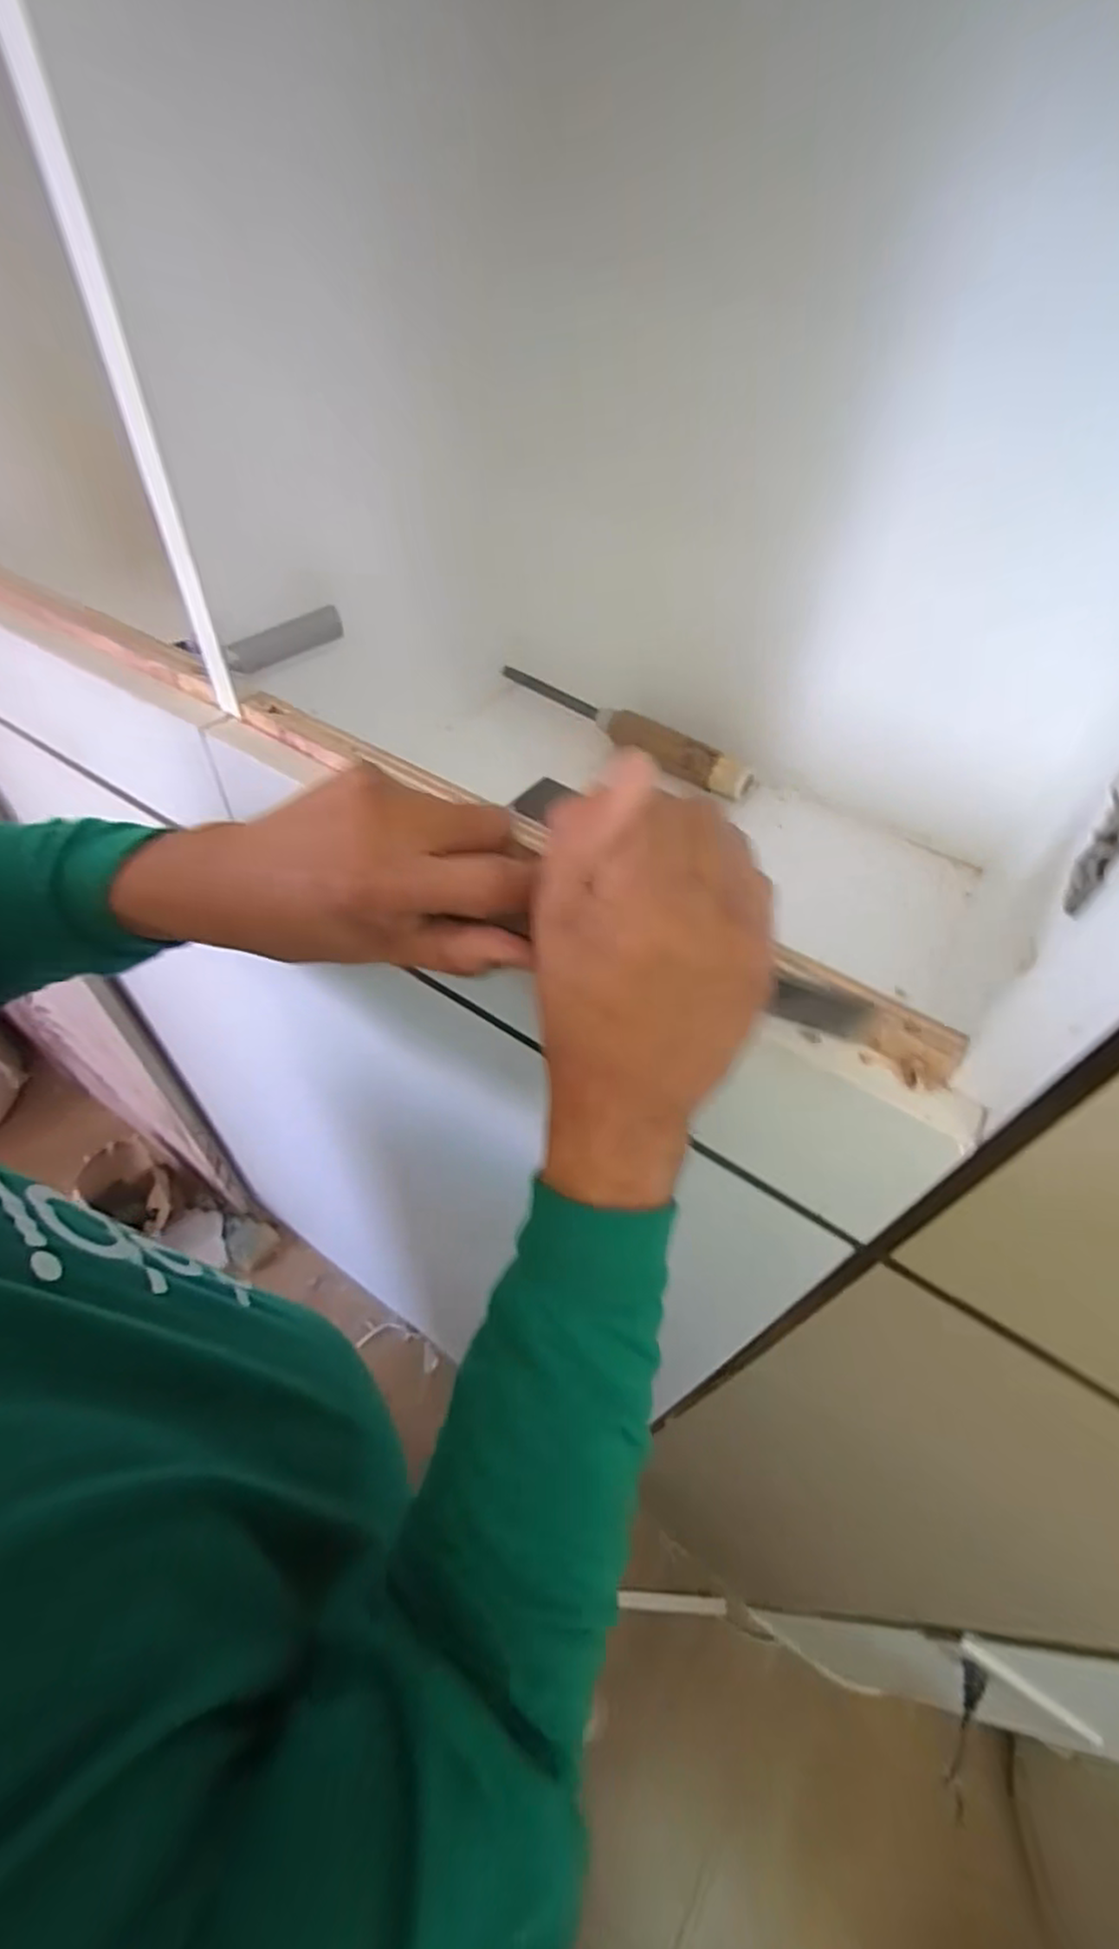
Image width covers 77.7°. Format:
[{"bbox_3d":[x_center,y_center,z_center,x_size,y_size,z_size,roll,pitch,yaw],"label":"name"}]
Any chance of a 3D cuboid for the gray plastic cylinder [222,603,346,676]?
[{"bbox_3d":[-0.154,-0.190,0.395,0.014,0.015,0.076,28,53,18],"label":"gray plastic cylinder"}]

